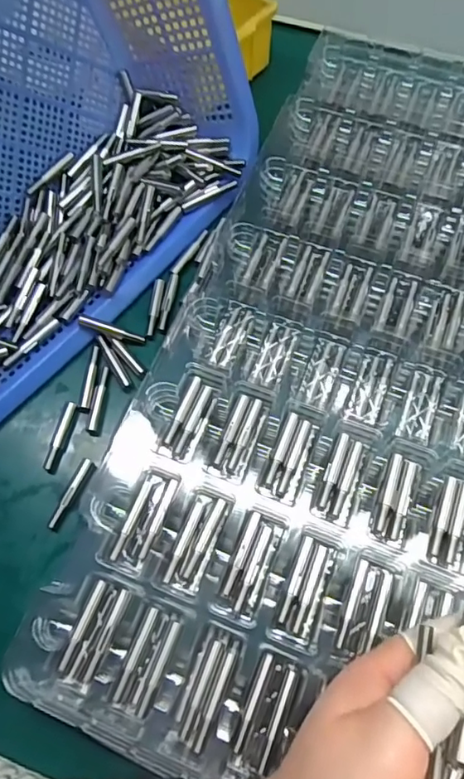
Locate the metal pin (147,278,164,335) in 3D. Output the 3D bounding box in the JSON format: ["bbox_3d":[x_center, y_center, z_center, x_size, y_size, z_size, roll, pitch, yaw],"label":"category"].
[{"bbox_3d":[-0.051,-0.057,0.356,0.007,0.004,0.043,5,68,4],"label":"metal pin"}]

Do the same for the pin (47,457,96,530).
[{"bbox_3d":[-0.094,0.061,0.310,0.010,0.005,0.043,25,70,12],"label":"pin"}]

